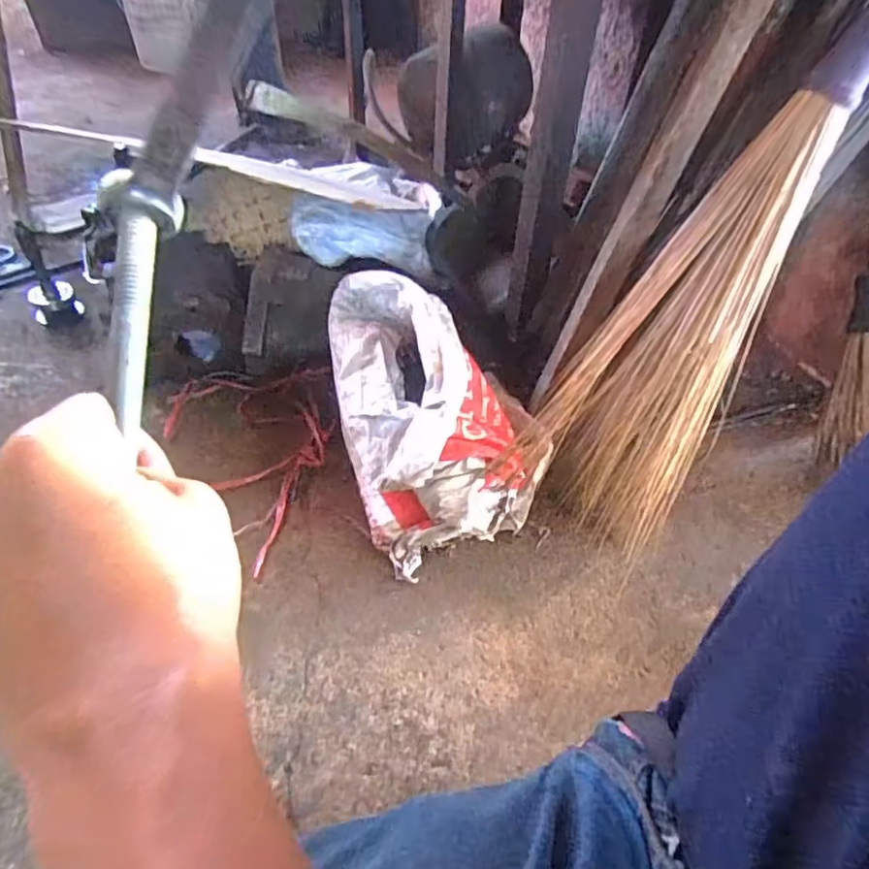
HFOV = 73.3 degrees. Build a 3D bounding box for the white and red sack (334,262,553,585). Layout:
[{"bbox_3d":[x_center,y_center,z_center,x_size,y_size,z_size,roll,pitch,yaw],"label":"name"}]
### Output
[{"bbox_3d":[0.006,-0.038,0.847,0.263,0.269,0.351,-10,47,-12],"label":"white and red sack"}]

